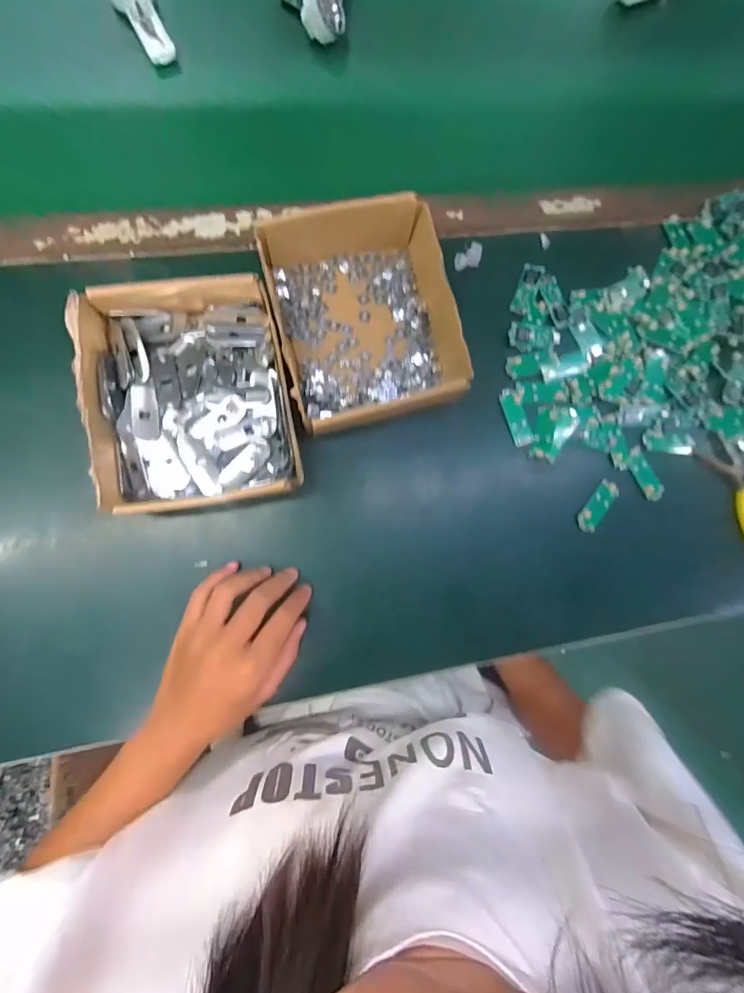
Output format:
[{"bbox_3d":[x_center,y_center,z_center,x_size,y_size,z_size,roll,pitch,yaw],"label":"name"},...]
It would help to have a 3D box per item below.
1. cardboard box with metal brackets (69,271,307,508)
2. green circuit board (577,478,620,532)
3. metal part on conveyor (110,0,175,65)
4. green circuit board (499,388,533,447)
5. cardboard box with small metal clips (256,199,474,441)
[{"bbox_3d":[-0.140,-0.078,0.331,0.142,0.052,0.165,-10,86,-7],"label":"cardboard box with metal brackets"},{"bbox_3d":[0.216,0.008,0.394,0.020,0.004,0.054,41,82,-1],"label":"green circuit board"},{"bbox_3d":[-0.210,-0.441,0.380,0.037,0.020,0.081,-27,102,-7],"label":"metal part on conveyor"},{"bbox_3d":[0.136,-0.075,0.392,0.018,0.004,0.055,-17,87,-7],"label":"green circuit board"},{"bbox_3d":[-0.005,-0.158,0.357,0.148,0.049,0.169,-14,87,-7],"label":"cardboard box with small metal clips"}]

